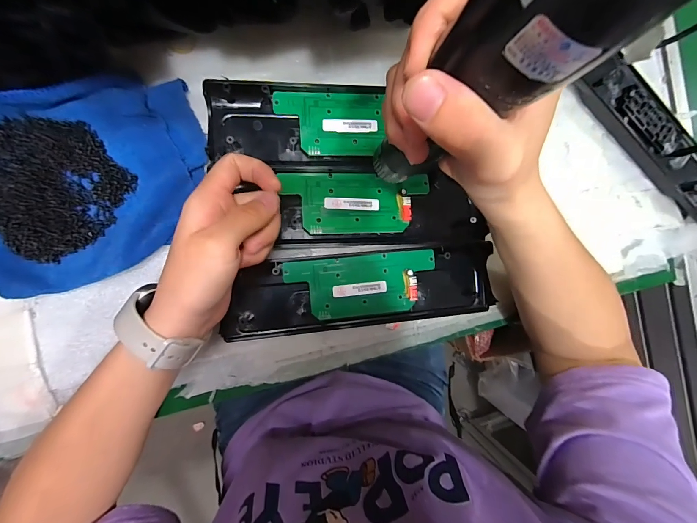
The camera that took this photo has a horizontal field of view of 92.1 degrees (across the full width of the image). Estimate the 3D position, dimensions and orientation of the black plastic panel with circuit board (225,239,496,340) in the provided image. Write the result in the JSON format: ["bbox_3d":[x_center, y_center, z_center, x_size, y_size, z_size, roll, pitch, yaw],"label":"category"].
[{"bbox_3d":[0.017,0.025,0.308,0.245,0.018,0.070,-5,92,-9],"label":"black plastic panel with circuit board"}]

